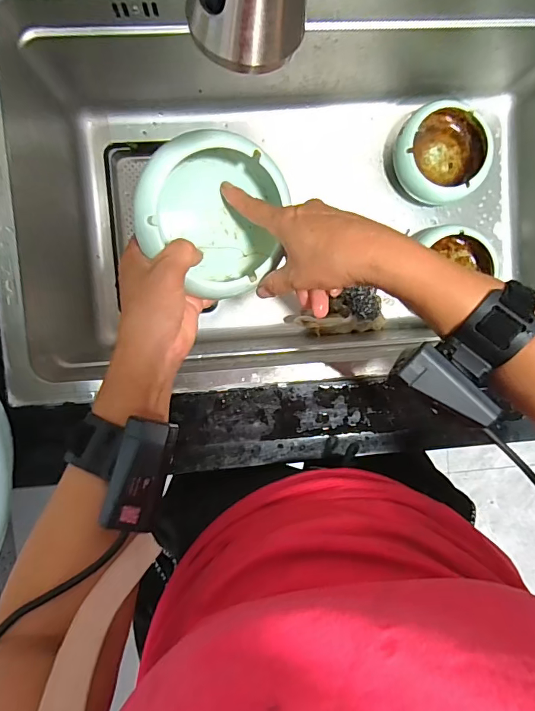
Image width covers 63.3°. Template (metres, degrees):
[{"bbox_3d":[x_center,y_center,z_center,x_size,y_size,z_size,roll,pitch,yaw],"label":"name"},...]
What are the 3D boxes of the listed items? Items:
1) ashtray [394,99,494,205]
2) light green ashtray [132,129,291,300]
[{"bbox_3d":[0.240,-0.275,0.599,0.124,0.051,0.123,0,94,-5],"label":"ashtray"},{"bbox_3d":[-0.045,-0.114,0.369,0.131,0.052,0.131,-5,105,-19],"label":"light green ashtray"}]

